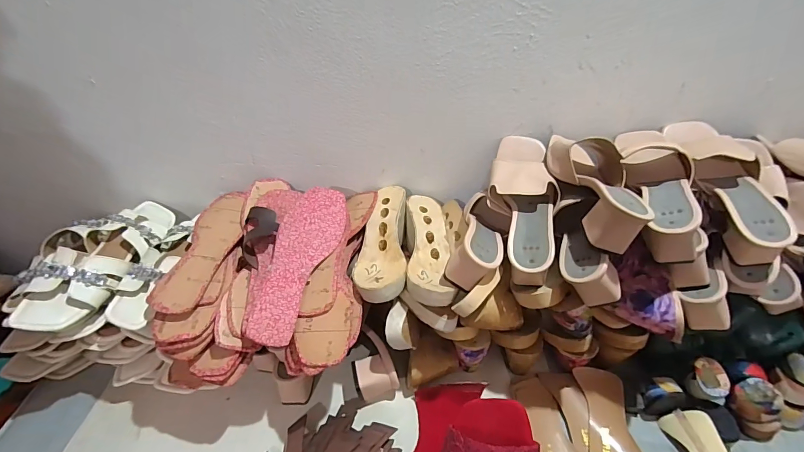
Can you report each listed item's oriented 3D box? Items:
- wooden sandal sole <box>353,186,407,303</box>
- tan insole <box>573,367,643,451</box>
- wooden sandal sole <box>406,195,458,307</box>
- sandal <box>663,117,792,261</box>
[{"bbox_3d":[-0.033,0.024,0.599,0.080,0.050,0.229,0,38,1],"label":"wooden sandal sole"},{"bbox_3d":[0.298,0.286,0.550,0.066,0.032,0.151,0,57,0],"label":"tan insole"},{"bbox_3d":[0.041,0.037,0.595,0.066,0.048,0.220,0,38,0],"label":"wooden sandal sole"},{"bbox_3d":[0.445,-0.068,0.532,0.083,0.077,0.239,0,57,0],"label":"sandal"}]

